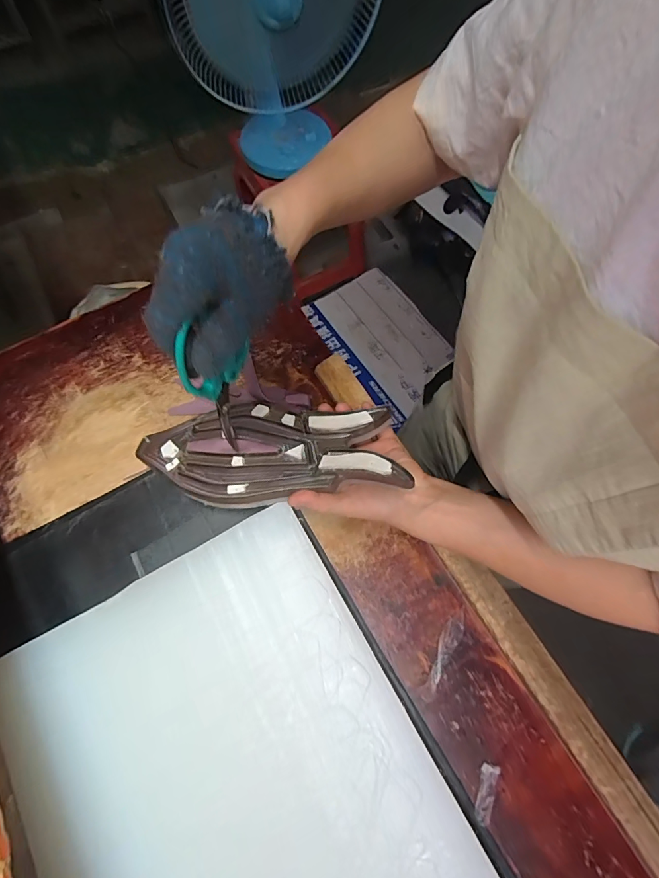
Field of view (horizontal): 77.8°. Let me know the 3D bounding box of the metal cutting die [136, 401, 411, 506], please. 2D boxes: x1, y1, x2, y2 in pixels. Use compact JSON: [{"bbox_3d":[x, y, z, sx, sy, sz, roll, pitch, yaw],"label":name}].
[{"bbox_3d":[-0.065,0.012,0.402,0.260,0.020,0.106,-2,69,13],"label":"metal cutting die"}]

